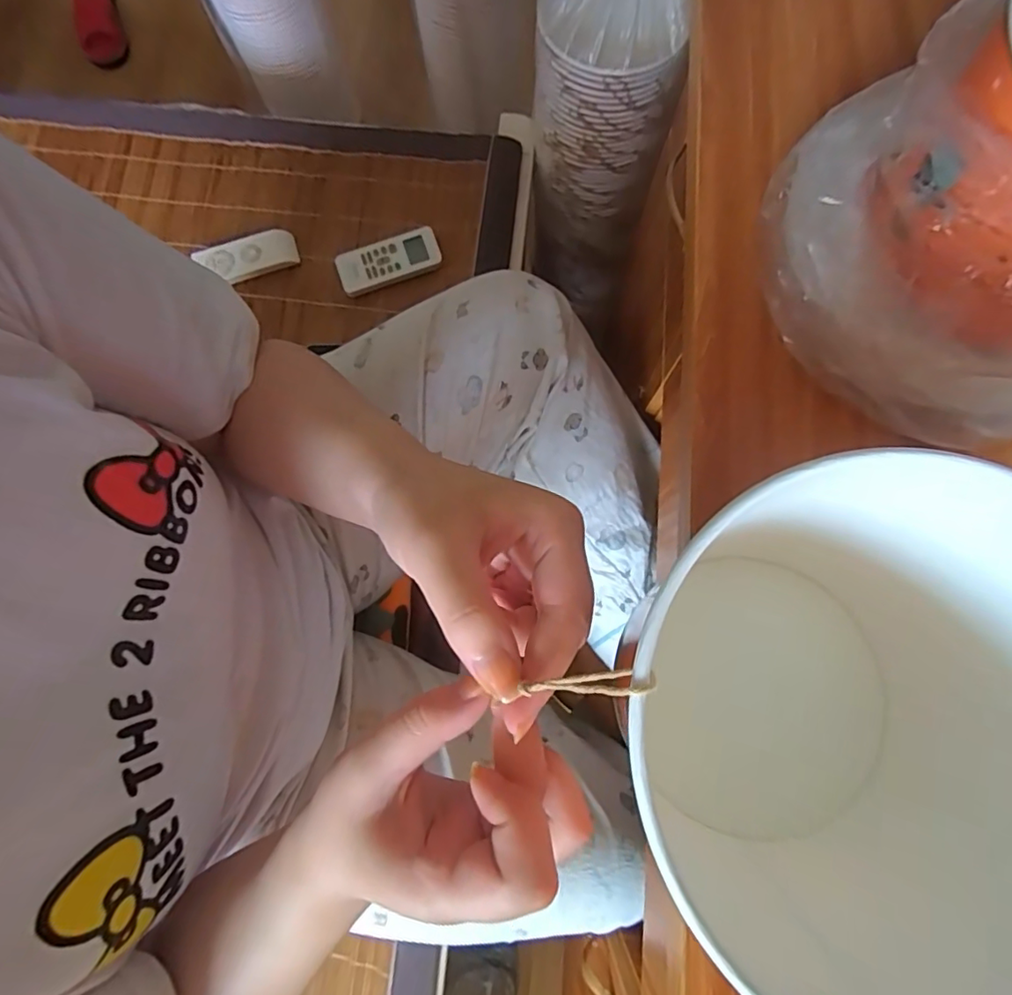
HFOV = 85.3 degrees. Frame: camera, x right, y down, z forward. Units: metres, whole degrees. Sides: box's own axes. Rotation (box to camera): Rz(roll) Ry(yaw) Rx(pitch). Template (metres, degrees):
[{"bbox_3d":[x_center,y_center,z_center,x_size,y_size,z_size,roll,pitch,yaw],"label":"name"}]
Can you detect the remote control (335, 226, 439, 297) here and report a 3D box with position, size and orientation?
[{"bbox_3d":[-0.151,-0.303,0.703,0.129,0.017,0.056,-19,78,-4],"label":"remote control"}]

